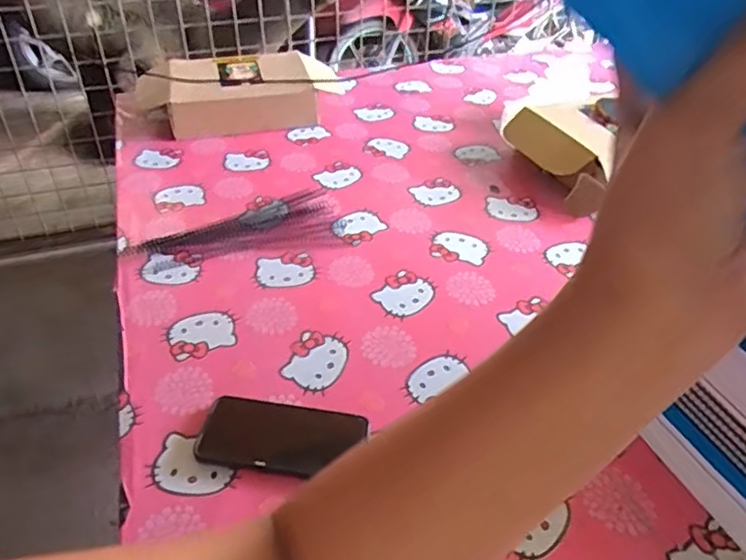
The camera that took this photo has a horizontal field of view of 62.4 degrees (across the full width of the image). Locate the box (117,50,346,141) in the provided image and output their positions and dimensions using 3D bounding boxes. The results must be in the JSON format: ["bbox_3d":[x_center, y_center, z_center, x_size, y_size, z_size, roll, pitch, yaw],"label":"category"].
[{"bbox_3d":[-0.268,-0.368,1.192,0.395,0.088,0.228,-9,40,-13],"label":"box"}]

